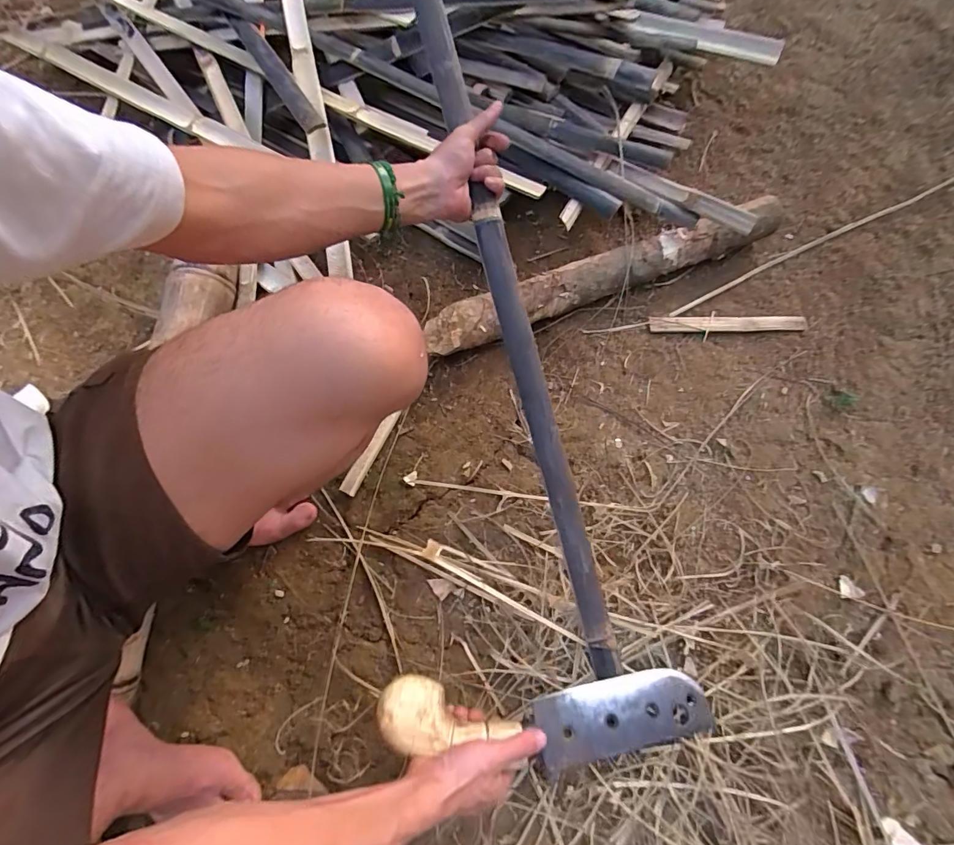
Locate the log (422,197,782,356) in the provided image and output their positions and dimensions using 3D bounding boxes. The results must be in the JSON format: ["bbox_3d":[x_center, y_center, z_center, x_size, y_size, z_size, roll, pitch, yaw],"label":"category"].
[{"bbox_3d":[0.201,-0.221,0.709,0.583,0.071,0.072,-20,75,-8],"label":"log"}]

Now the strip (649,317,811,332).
[{"bbox_3d":[0.390,-0.155,0.721,0.244,0.009,0.026,-1,71,-1],"label":"strip"}]

